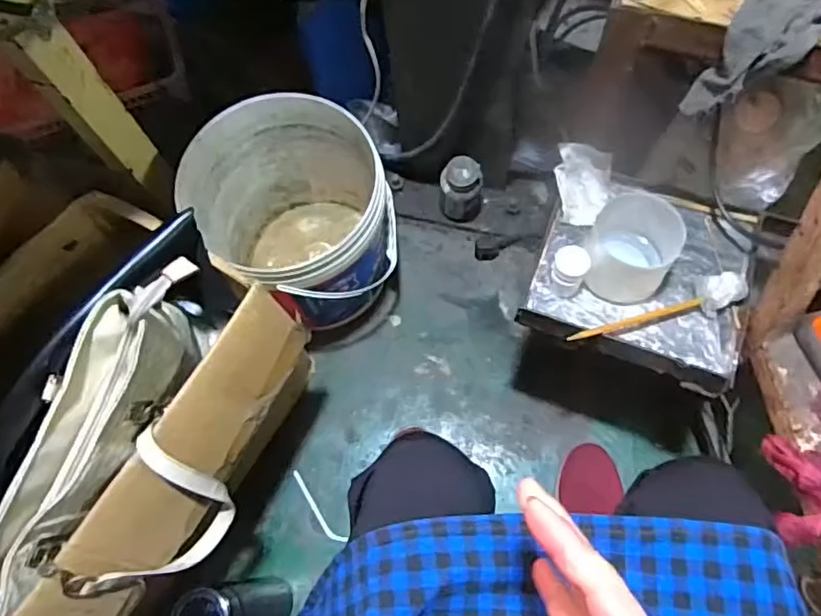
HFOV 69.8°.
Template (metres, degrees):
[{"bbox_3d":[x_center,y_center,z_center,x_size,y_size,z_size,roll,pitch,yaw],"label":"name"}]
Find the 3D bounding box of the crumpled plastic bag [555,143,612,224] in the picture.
[{"bbox_3d":[0.201,-0.139,0.683,0.061,0.032,0.095,6,68,6],"label":"crumpled plastic bag"}]

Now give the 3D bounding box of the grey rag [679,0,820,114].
[{"bbox_3d":[0.323,-0.252,0.515,0.073,0.055,0.182,38,96,17],"label":"grey rag"}]

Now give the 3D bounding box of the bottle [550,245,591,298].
[{"bbox_3d":[0.168,-0.040,0.625,0.035,0.046,0.036,-1,68,3],"label":"bottle"}]

